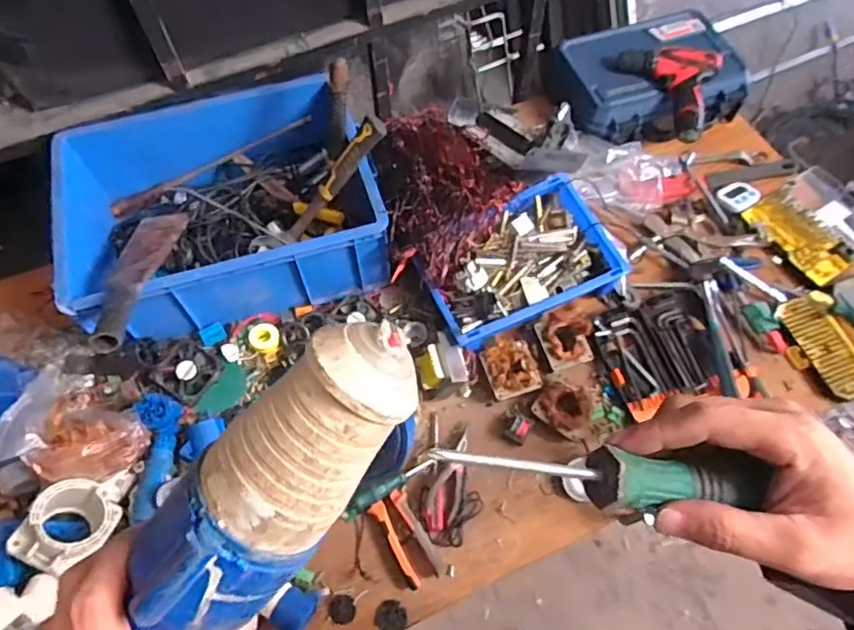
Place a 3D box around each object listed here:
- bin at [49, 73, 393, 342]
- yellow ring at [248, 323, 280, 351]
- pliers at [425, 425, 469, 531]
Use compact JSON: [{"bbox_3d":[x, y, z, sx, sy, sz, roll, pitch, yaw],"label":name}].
[{"bbox_3d":[-0.345,-0.189,1.009,0.476,0.201,0.413,-17,63,-9],"label":"bin"},{"bbox_3d":[-0.268,0.036,0.955,0.049,0.011,0.046,0,61,0],"label":"yellow ring"},{"bbox_3d":[0.038,0.250,0.874,0.047,0.023,0.152,21,64,11],"label":"pliers"}]

